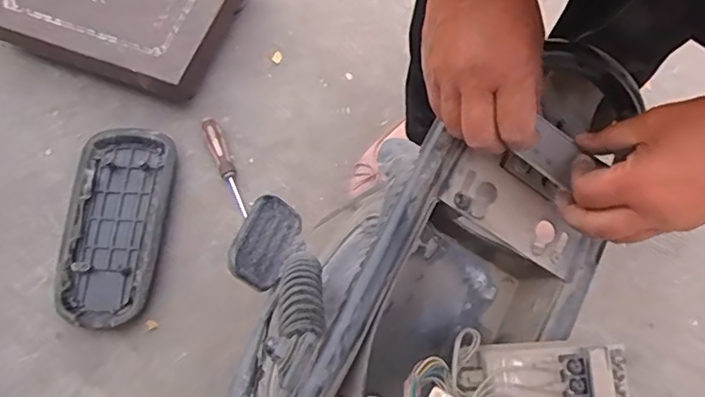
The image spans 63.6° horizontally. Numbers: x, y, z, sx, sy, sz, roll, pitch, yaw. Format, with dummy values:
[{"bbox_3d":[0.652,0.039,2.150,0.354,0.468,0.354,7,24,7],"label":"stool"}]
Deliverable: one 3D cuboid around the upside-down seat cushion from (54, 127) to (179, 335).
[{"bbox_3d":[-0.375,0.043,0.905,0.149,0.040,0.314,3,68,1],"label":"upside-down seat cushion"}]

